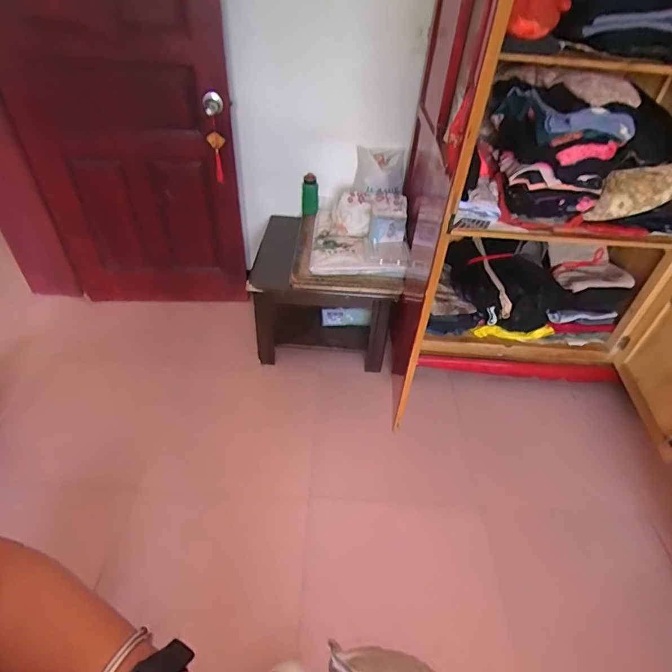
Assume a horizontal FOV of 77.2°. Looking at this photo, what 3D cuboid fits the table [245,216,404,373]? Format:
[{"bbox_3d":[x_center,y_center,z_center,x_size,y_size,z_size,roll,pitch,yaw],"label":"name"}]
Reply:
[{"bbox_3d":[-0.080,-0.192,1.952,0.639,0.501,0.503,4,43,-1],"label":"table"}]

